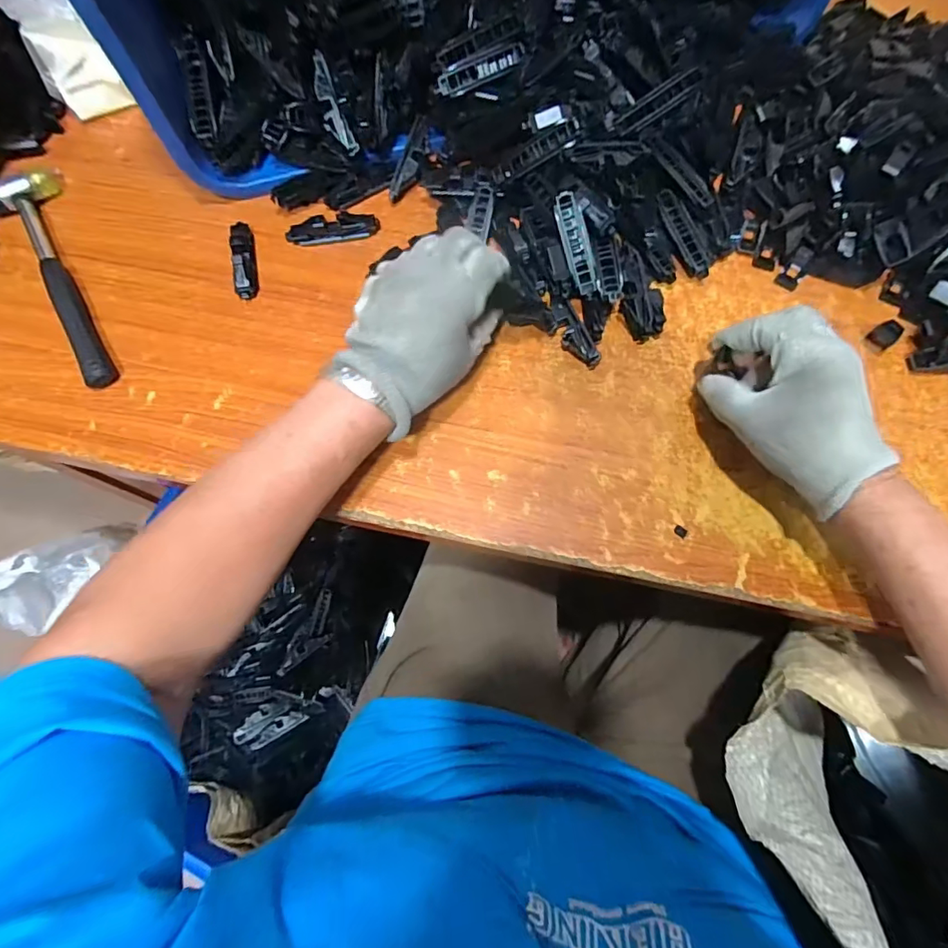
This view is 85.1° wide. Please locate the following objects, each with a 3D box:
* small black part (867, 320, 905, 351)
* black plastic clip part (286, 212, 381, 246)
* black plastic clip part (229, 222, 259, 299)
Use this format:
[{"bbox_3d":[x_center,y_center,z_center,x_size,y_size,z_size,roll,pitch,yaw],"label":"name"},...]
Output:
[{"bbox_3d":[0.326,-0.110,0.409,0.026,0.011,0.017,-33,75,-8],"label":"small black part"},{"bbox_3d":[-0.125,-0.218,0.457,0.080,0.015,0.020,-8,73,-1],"label":"black plastic clip part"},{"bbox_3d":[-0.201,-0.188,0.451,0.016,0.018,0.079,-12,73,-2],"label":"black plastic clip part"}]

